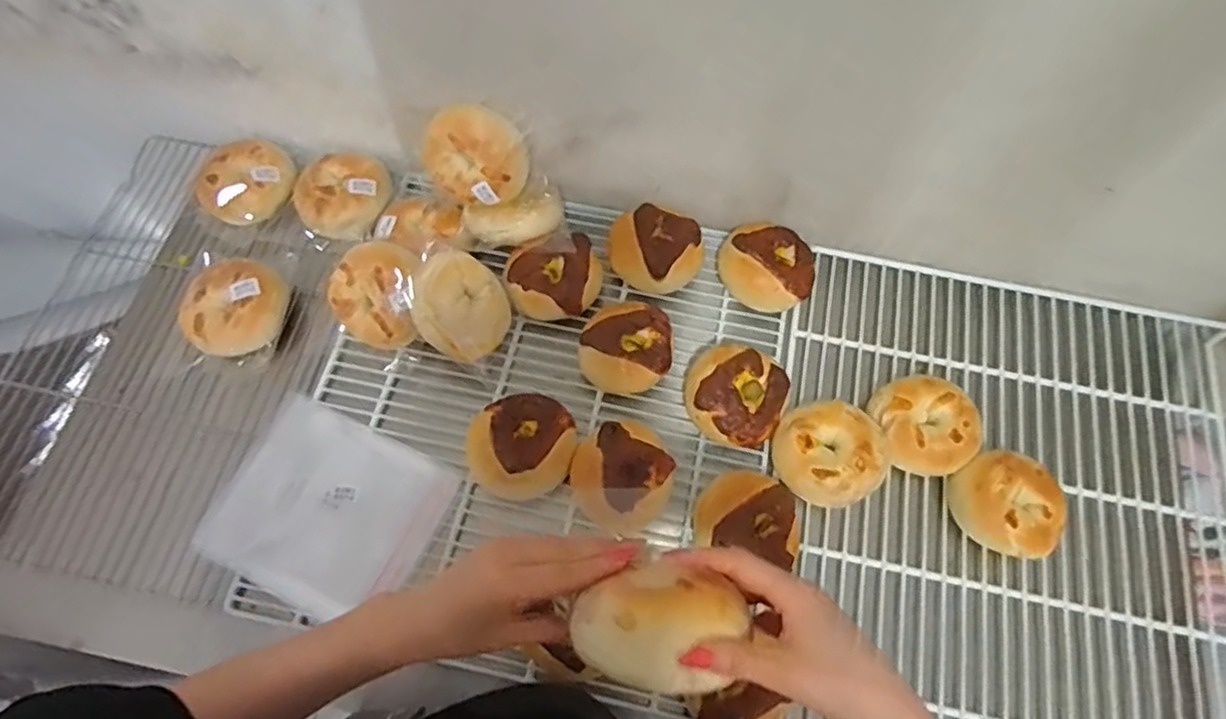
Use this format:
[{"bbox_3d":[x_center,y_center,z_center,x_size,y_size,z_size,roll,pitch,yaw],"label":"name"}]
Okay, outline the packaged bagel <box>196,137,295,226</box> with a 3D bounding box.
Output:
[{"bbox_3d":[-0.451,-0.223,0.814,0.101,0.041,0.115,42,73,15],"label":"packaged bagel"}]

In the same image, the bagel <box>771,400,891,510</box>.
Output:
[{"bbox_3d":[0.229,0.102,0.712,0.115,0.055,0.110,0,68,-1],"label":"bagel"}]

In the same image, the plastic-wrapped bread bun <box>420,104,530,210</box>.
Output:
[{"bbox_3d":[-0.154,-0.229,0.738,0.118,0.110,0.043,7,35,11],"label":"plastic-wrapped bread bun"}]

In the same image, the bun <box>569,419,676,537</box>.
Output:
[{"bbox_3d":[0.008,0.118,0.687,0.105,0.071,0.100,0,68,-1],"label":"bun"}]

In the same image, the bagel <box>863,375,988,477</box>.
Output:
[{"bbox_3d":[0.335,0.072,0.723,0.099,0.058,0.110,-17,69,-8],"label":"bagel"}]

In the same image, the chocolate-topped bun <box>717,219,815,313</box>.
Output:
[{"bbox_3d":[0.182,-0.109,0.790,0.109,0.066,0.100,9,68,2],"label":"chocolate-topped bun"}]

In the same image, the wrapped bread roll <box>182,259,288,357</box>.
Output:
[{"bbox_3d":[-0.421,-0.057,0.744,0.103,0.055,0.111,0,68,-1],"label":"wrapped bread roll"}]

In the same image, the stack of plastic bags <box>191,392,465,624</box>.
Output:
[{"bbox_3d":[-0.291,0.156,0.688,0.212,0.013,0.181,24,69,9],"label":"stack of plastic bags"}]

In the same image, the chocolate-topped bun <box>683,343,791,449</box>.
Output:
[{"bbox_3d":[0.131,0.042,0.724,0.106,0.065,0.101,0,68,-1],"label":"chocolate-topped bun"}]

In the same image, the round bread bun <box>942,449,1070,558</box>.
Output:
[{"bbox_3d":[0.403,0.151,0.691,0.093,0.061,0.103,-3,68,-2],"label":"round bread bun"}]

